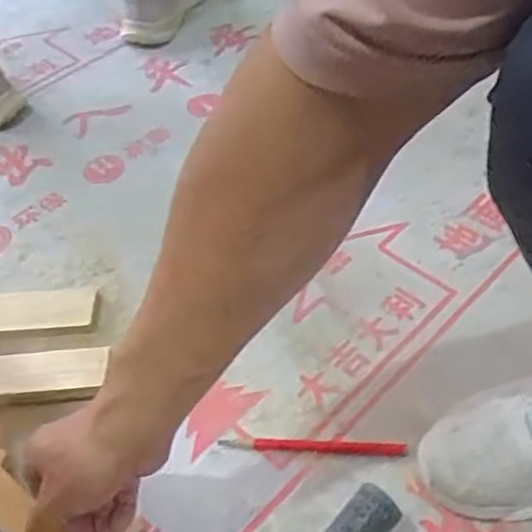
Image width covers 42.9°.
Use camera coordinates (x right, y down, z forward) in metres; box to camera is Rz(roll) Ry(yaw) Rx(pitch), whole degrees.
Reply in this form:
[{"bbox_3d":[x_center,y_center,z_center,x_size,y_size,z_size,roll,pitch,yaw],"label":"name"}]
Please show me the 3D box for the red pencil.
[{"bbox_3d":[0.042,0.161,0.605,0.164,0.005,0.014,2,49,5],"label":"red pencil"}]

